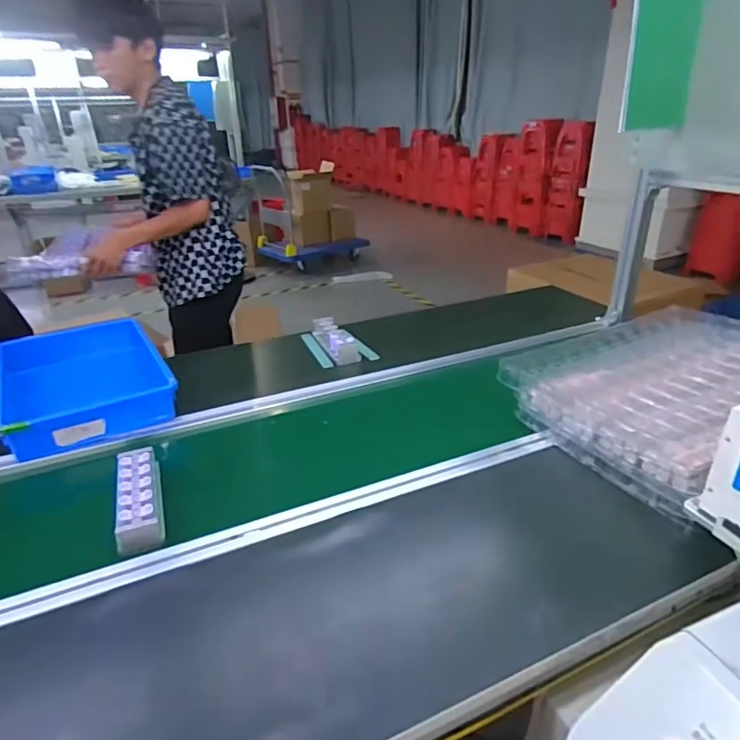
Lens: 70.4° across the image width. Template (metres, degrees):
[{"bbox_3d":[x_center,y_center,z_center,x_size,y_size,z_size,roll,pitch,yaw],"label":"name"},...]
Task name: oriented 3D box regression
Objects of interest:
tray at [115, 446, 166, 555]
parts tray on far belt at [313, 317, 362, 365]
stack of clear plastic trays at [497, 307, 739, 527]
[{"bbox_3d":[-0.337,0.183,0.768,0.064,0.044,0.191,-11,28,-17],"label":"tray"},{"bbox_3d":[-0.087,-0.071,1.255,0.067,0.060,0.208,-11,28,-18],"label":"parts tray on far belt"},{"bbox_3d":[0.541,0.033,0.915,0.512,0.110,0.376,-13,28,-21],"label":"stack of clear plastic trays"}]

